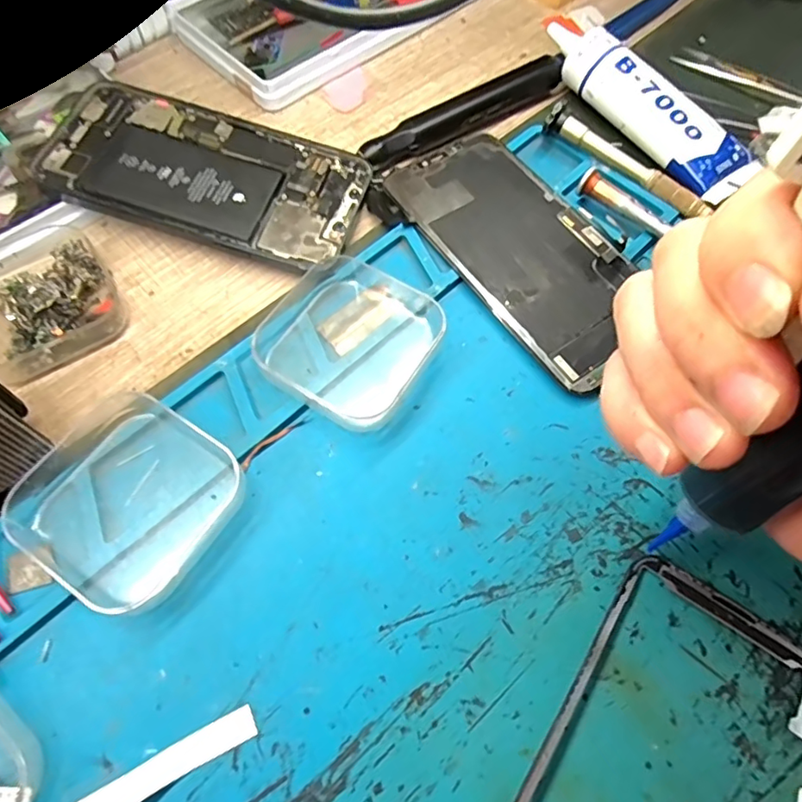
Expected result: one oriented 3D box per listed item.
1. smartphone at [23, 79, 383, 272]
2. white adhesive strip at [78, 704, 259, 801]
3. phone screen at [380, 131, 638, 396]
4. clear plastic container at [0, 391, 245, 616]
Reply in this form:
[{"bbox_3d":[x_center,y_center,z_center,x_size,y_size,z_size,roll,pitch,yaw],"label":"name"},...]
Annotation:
[{"bbox_3d":[-0.091,-0.107,0.256,0.143,0.005,0.071,17,67,0],"label":"smartphone"},{"bbox_3d":[-0.068,0.107,0.159,0.051,0.007,0.009,-21,66,-25],"label":"white adhesive strip"},{"bbox_3d":[0.055,-0.071,0.248,0.067,0.005,0.137,-32,69,-15],"label":"phone screen"},{"bbox_3d":[-0.095,0.032,0.189,0.066,0.020,0.064,31,68,13],"label":"clear plastic container"}]

